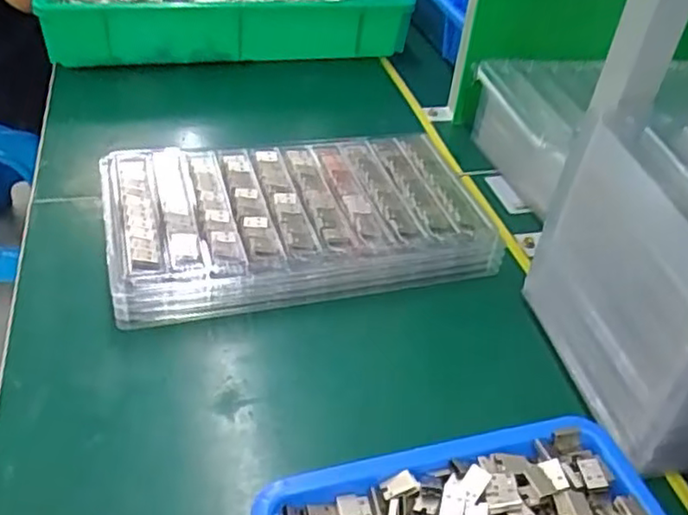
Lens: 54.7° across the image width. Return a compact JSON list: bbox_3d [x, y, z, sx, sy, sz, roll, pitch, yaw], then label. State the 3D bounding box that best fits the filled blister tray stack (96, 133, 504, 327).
[{"bbox_3d":[-0.040,-0.035,0.548,0.298,0.046,0.170,-6,41,-14],"label":"filled blister tray stack"}]

